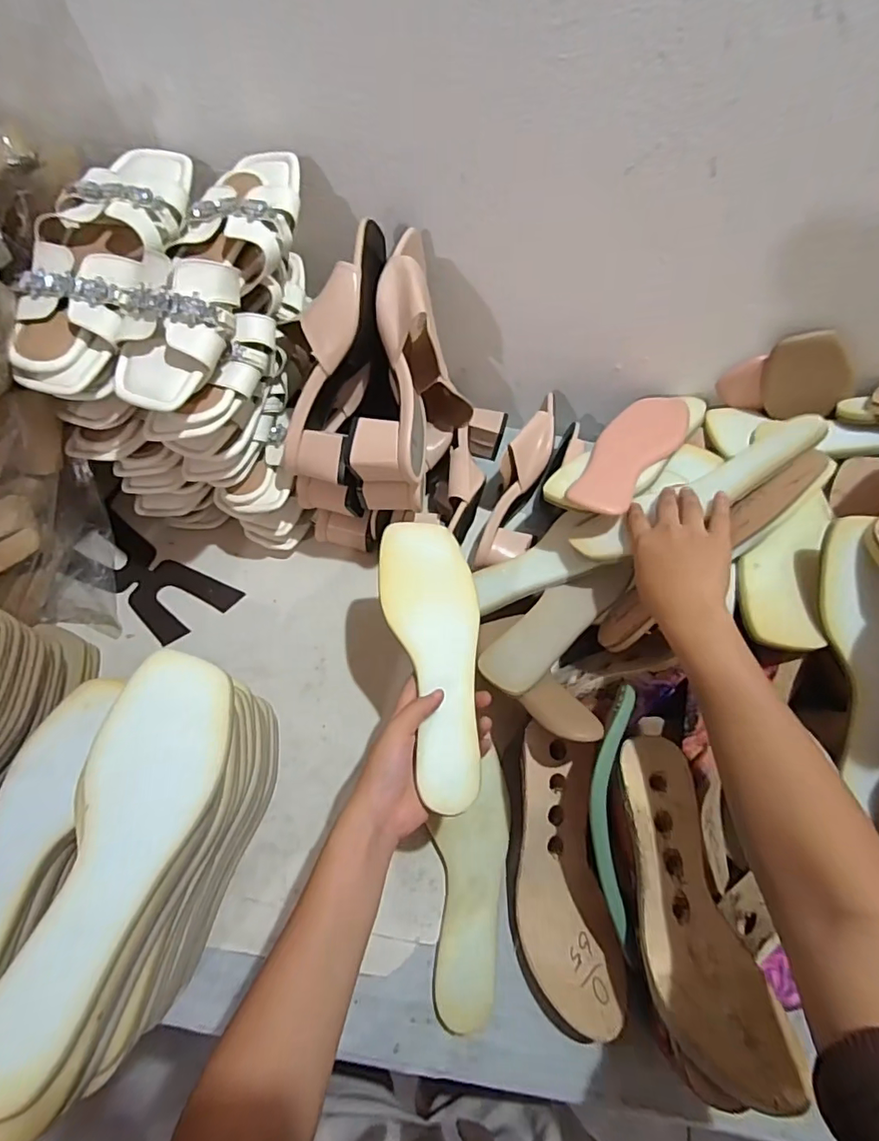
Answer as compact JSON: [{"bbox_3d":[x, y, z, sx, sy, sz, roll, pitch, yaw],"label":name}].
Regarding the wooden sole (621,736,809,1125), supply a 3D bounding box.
[{"bbox_3d":[0.190,0.248,0.407,0.083,0.041,0.230,-7,64,-7],"label":"wooden sole"}]

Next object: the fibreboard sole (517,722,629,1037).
[{"bbox_3d":[0.106,0.258,0.461,0.082,0.047,0.243,-4,82,-5],"label":"fibreboard sole"}]

